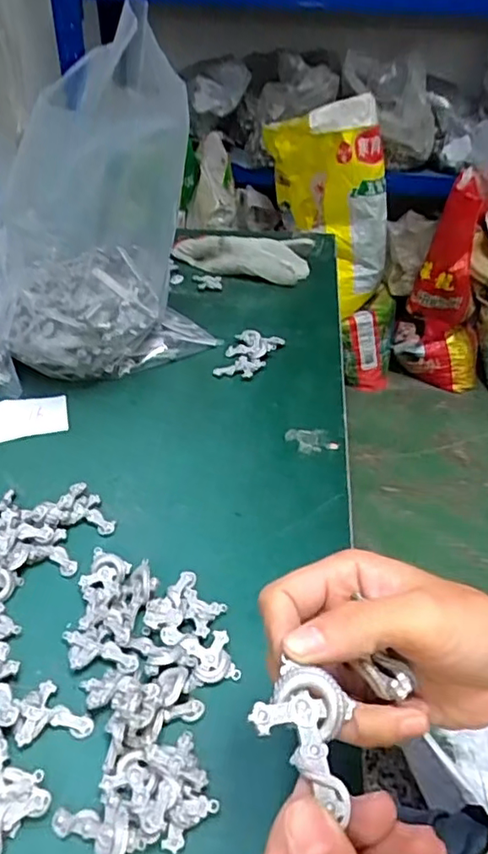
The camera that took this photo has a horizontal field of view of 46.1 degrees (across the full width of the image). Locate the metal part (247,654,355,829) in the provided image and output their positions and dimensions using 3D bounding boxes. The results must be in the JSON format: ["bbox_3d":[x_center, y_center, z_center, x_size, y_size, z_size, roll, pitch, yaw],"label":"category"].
[{"bbox_3d":[0.023,0.093,0.180,0.038,0.006,0.029,30,47,29],"label":"metal part"}]

